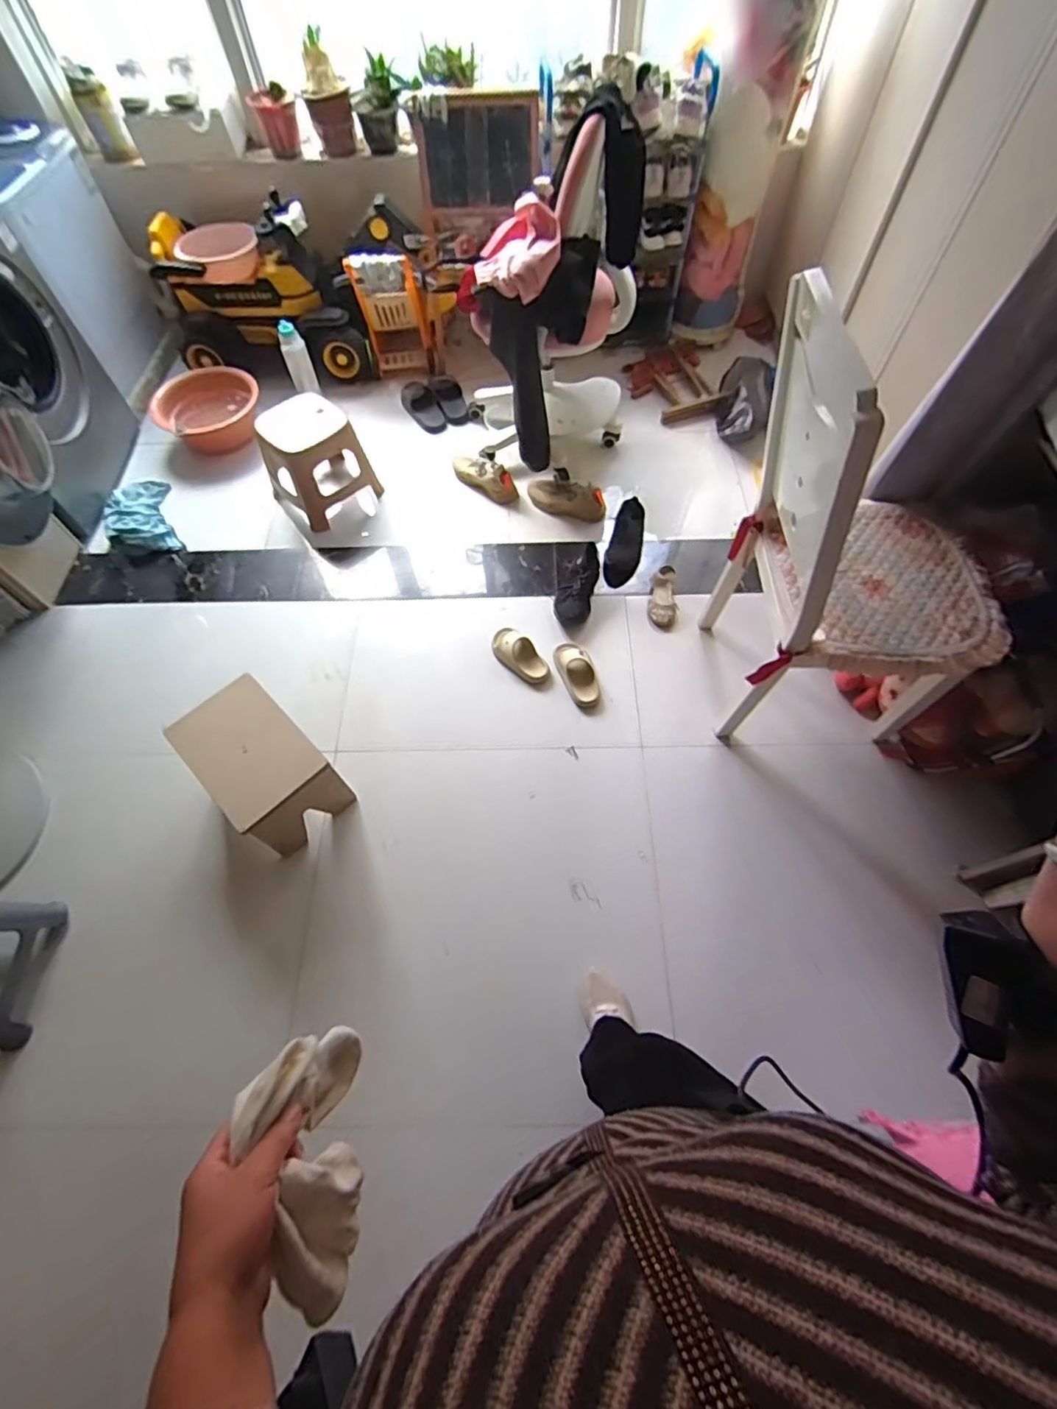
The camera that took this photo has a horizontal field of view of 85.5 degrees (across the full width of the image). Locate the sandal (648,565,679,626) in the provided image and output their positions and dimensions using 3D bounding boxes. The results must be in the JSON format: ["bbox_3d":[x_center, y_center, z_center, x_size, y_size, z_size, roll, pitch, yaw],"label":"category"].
[{"bbox_3d":[0.394,-0.313,1.649,0.087,0.052,0.193,12,62,7],"label":"sandal"}]

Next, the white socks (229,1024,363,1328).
[{"bbox_3d":[-0.166,0.367,0.470,0.057,0.148,0.165,-25,66,-11],"label":"white socks"}]

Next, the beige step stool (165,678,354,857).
[{"bbox_3d":[-0.597,0.145,1.310,0.221,0.250,0.311,-40,68,-19],"label":"beige step stool"}]

